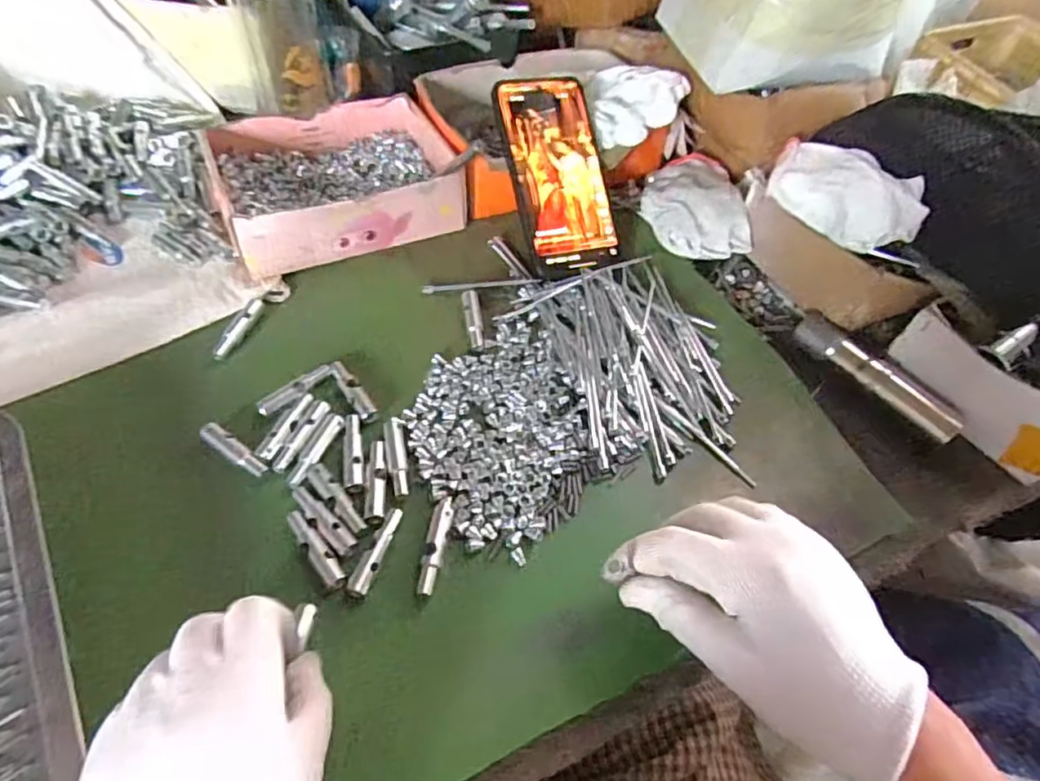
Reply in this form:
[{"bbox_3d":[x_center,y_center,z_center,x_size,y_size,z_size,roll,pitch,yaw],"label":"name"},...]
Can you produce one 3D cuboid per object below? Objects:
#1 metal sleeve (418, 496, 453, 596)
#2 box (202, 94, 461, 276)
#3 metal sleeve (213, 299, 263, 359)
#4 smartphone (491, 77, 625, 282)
[{"bbox_3d":[-0.047,0.085,0.341,0.011,0.007,0.057,10,57,3],"label":"metal sleeve"},{"bbox_3d":[-0.149,-0.176,0.490,0.169,0.049,0.144,-21,60,-17],"label":"box"},{"bbox_3d":[-0.196,-0.043,0.424,0.009,0.008,0.052,20,58,10],"label":"metal sleeve"},{"bbox_3d":[0.030,-0.169,0.478,0.076,0.009,0.156,-12,88,-11],"label":"smartphone"}]

